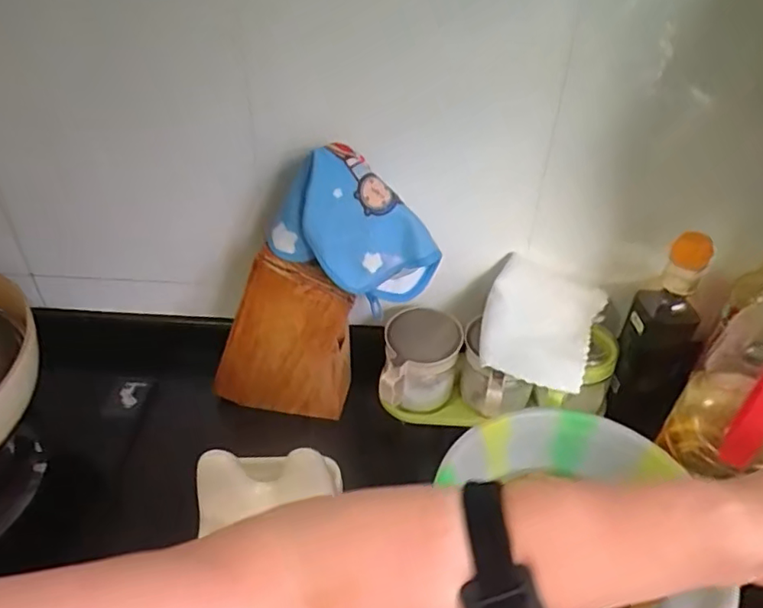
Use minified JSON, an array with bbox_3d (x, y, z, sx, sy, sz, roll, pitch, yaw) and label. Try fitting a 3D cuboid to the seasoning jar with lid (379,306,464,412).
[{"bbox_3d":[0.046,0.071,0.663,0.085,0.099,0.092,1,39,-1],"label":"seasoning jar with lid"}]

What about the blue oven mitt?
[{"bbox_3d":[-0.025,-0.065,0.559,0.156,0.162,0.069,10,40,9],"label":"blue oven mitt"}]

